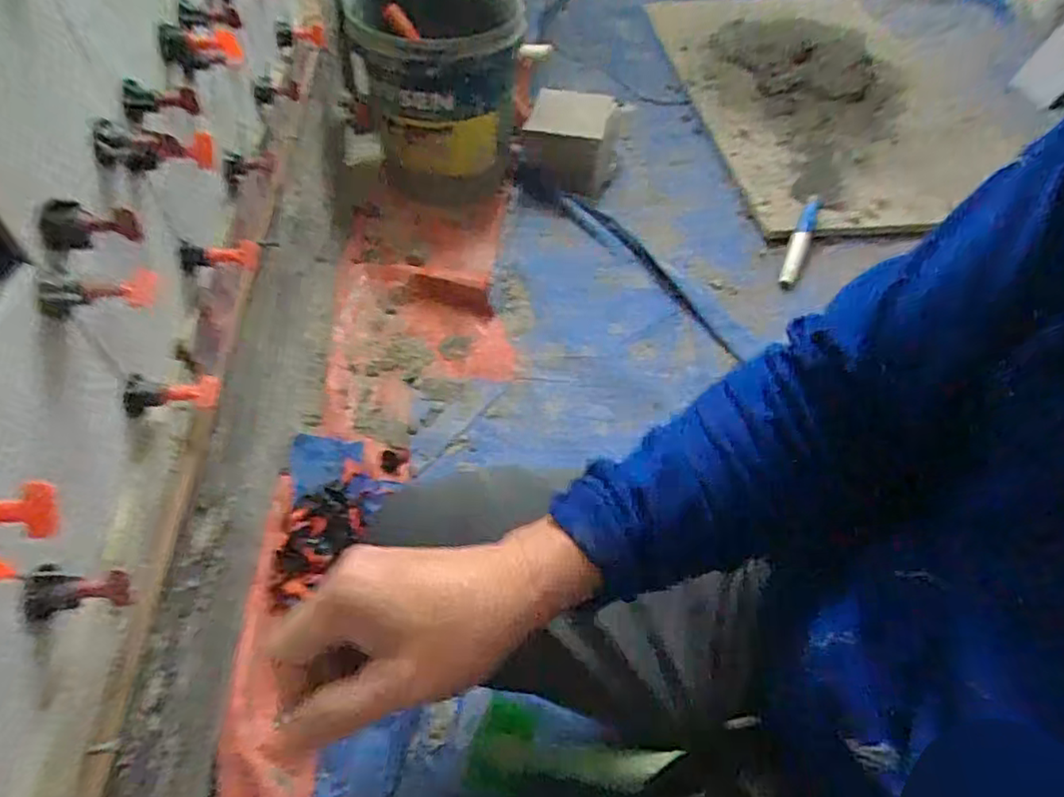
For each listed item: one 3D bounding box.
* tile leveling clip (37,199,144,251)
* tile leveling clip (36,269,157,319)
[{"bbox_3d":[-0.264,-0.103,0.380,0.048,0.025,0.020,-8,52,-26],"label":"tile leveling clip"},{"bbox_3d":[-0.259,-0.064,0.379,0.059,0.027,0.018,-13,54,-12],"label":"tile leveling clip"}]

